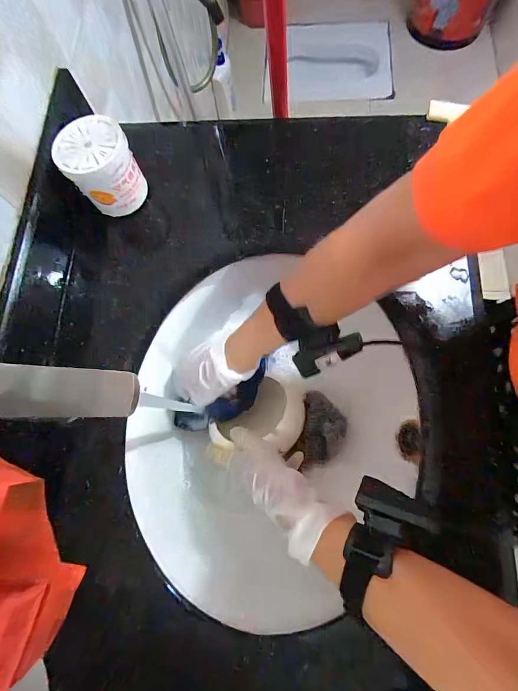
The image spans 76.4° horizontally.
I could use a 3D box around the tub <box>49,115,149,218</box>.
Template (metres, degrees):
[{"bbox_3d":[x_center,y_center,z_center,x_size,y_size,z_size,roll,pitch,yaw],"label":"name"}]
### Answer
[{"bbox_3d":[-0.182,-0.206,0.394,0.076,0.089,0.074,-1,75,4],"label":"tub"}]

